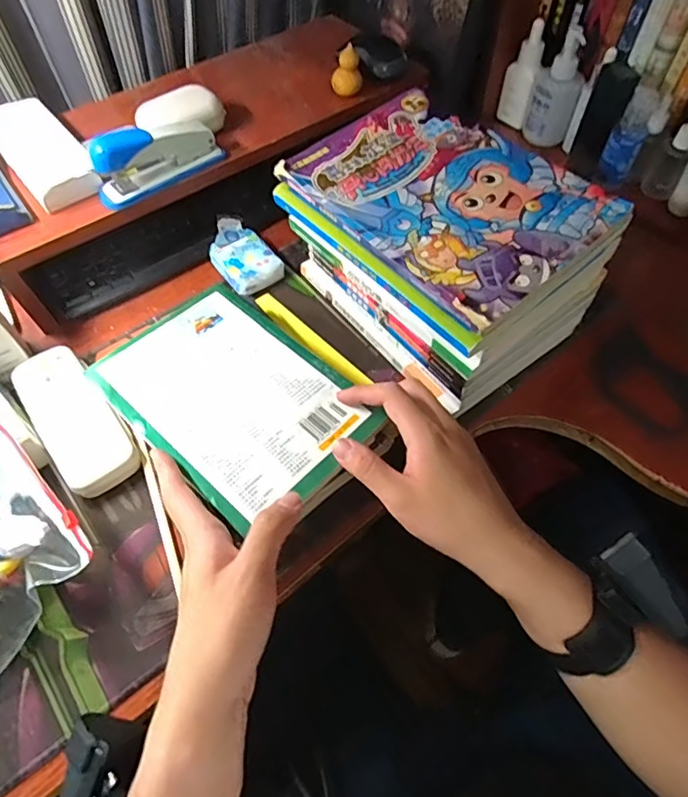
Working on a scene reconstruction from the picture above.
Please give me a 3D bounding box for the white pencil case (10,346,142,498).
[{"bbox_3d":[-0.240,0.016,0.462,0.061,0.025,0.149,-35,64,-20],"label":"white pencil case"}]

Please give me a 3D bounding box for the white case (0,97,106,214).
[{"bbox_3d":[-0.305,-0.251,0.525,0.065,0.029,0.168,-35,64,-19],"label":"white case"}]

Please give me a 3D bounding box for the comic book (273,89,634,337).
[{"bbox_3d":[0.079,-0.168,0.420,0.167,0.016,0.238,-36,64,-20],"label":"comic book"}]

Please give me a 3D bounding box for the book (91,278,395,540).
[{"bbox_3d":[-0.088,-0.005,0.419,0.204,0.013,0.144,39,66,22],"label":"book"}]

